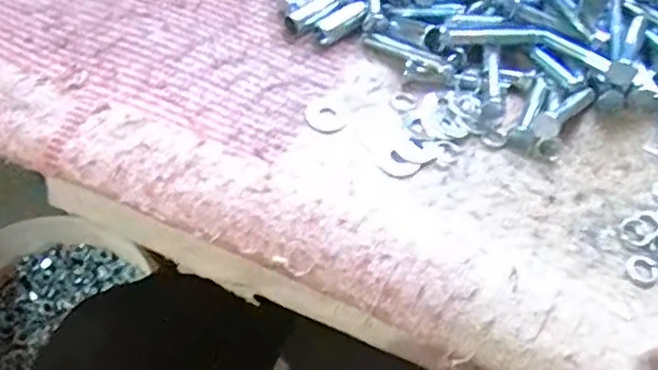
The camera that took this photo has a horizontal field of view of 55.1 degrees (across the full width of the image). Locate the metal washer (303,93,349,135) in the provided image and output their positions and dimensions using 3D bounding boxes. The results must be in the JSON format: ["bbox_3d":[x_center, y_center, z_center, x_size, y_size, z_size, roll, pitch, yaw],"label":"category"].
[{"bbox_3d":[-0.001,-0.037,0.326,0.023,0.004,0.025,2,59,-3],"label":"metal washer"}]

